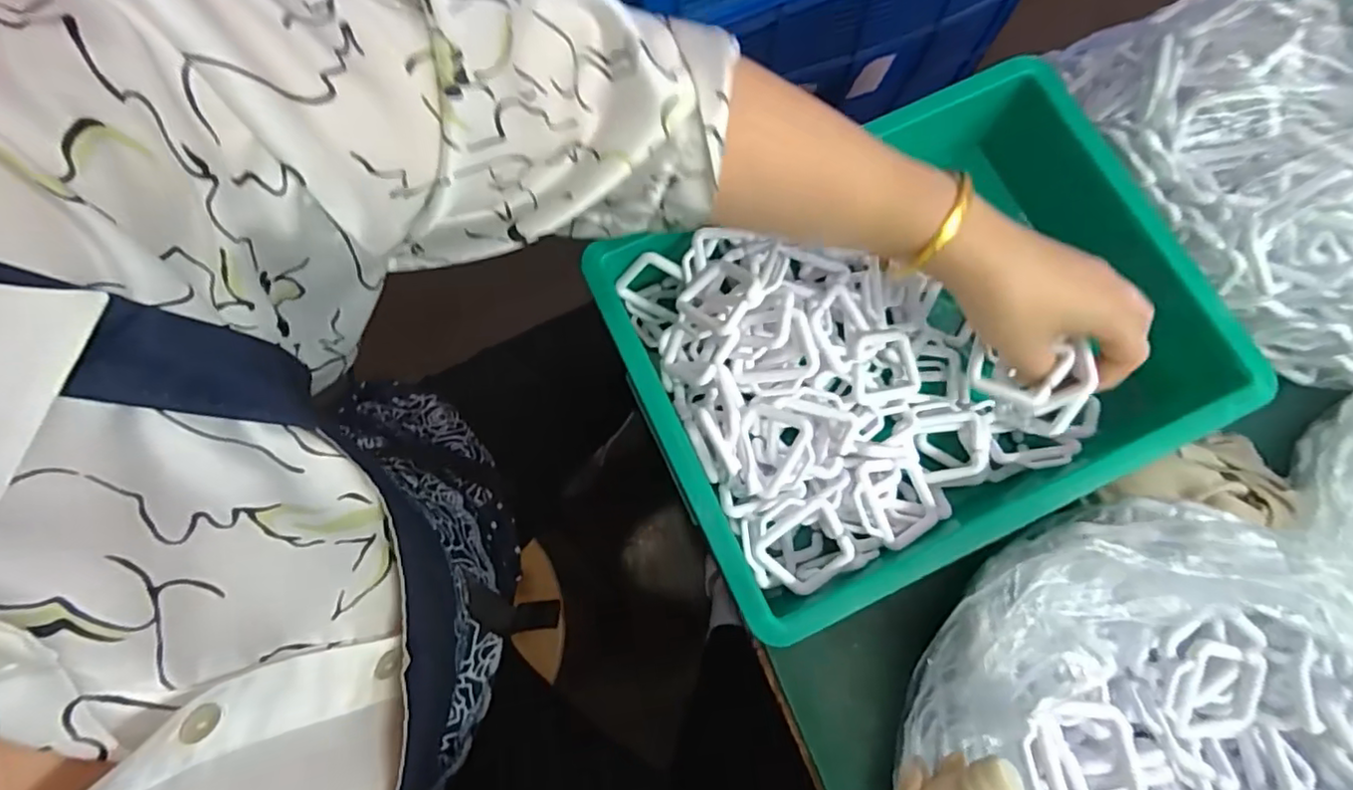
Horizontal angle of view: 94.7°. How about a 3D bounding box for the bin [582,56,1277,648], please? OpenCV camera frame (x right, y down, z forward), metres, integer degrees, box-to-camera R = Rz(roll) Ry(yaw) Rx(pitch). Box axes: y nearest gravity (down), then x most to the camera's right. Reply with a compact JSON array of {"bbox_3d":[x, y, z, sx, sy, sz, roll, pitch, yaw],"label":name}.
[{"bbox_3d":[0.149,-0.044,0.414,0.360,0.079,0.276,-27,78,-7],"label":"bin"}]

